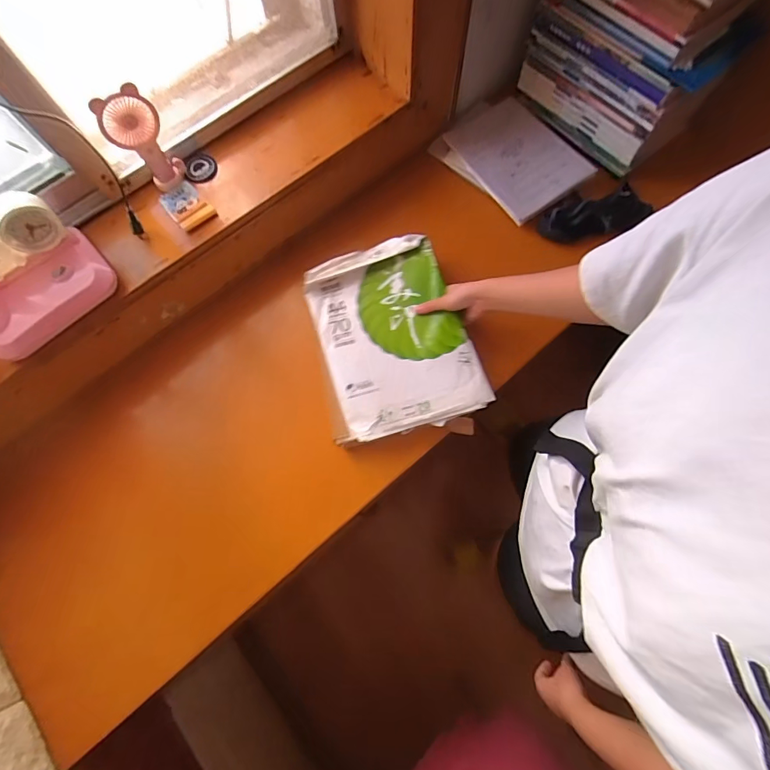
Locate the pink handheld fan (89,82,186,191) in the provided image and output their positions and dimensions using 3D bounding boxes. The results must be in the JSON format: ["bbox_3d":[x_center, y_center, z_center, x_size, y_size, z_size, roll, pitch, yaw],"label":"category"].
[{"bbox_3d":[-0.381,-0.386,0.642,0.076,0.162,0.034,-26,74,-6],"label":"pink handheld fan"}]

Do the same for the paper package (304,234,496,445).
[{"bbox_3d":[0.010,-0.087,0.711,0.255,0.048,0.334,-14,74,-2],"label":"paper package"}]

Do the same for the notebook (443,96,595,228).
[{"bbox_3d":[0.268,-0.473,0.832,0.184,0.019,0.265,-35,75,0],"label":"notebook"}]

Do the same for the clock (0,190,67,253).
[{"bbox_3d":[-0.533,-0.242,0.607,0.078,0.063,0.050,-43,77,-10],"label":"clock"}]

